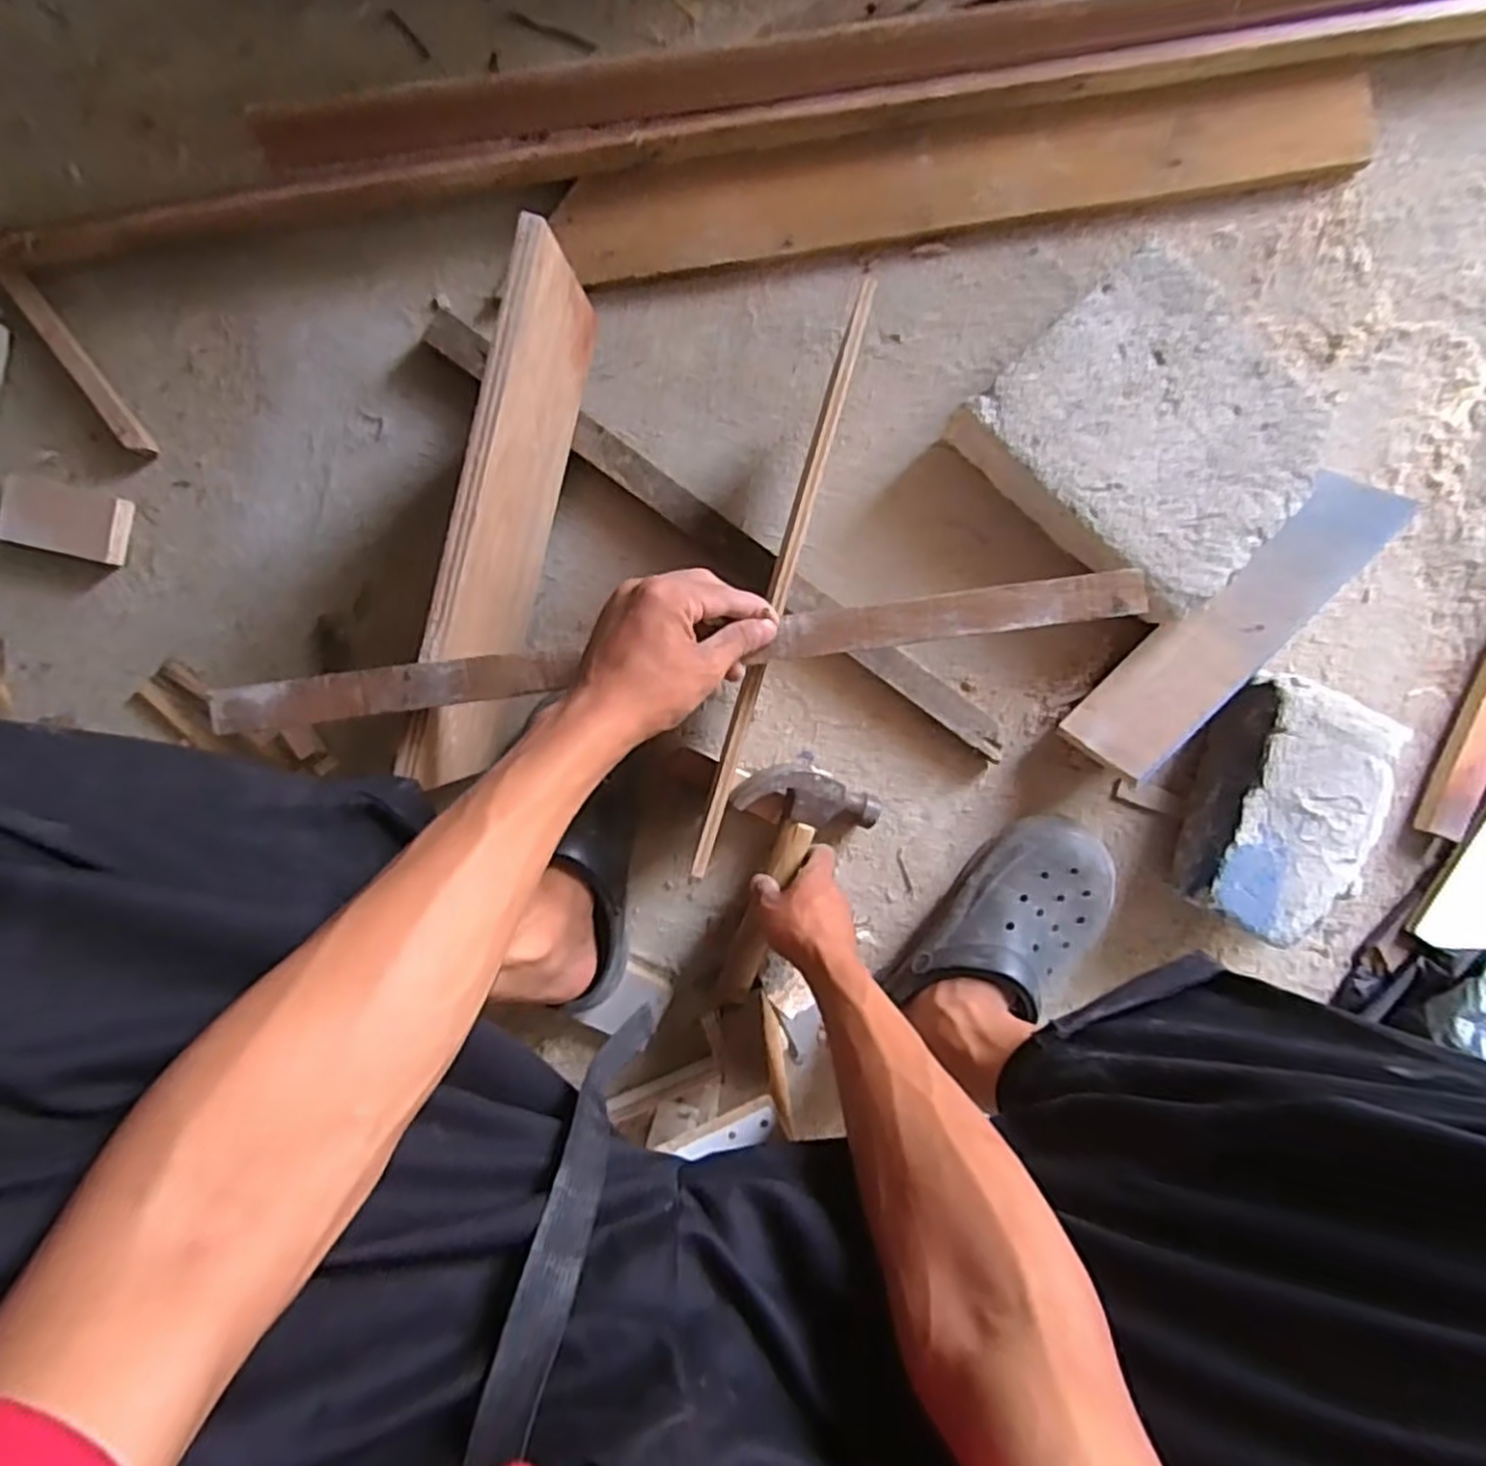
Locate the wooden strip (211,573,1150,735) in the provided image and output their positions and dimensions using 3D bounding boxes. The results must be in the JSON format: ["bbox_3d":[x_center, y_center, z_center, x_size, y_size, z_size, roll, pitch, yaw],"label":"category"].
[{"bbox_3d":[-0.046,-0.048,0.478,0.586,0.010,0.033,-7,94,2],"label":"wooden strip"}]

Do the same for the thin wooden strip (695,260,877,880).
[{"bbox_3d":[0.024,-0.095,0.497,0.013,0.014,0.396,16,94,-2],"label":"thin wooden strip"}]

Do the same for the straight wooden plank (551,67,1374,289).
[{"bbox_3d":[0.186,-0.469,0.637,0.670,0.022,0.081,-8,94,0],"label":"straight wooden plank"}]

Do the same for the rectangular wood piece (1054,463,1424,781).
[{"bbox_3d":[0.406,-0.092,0.624,0.315,0.017,0.083,-45,56,2],"label":"rectangular wood piece"}]

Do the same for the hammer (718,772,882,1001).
[{"bbox_3d":[0.032,0.137,0.654,0.119,0.032,0.214,17,98,-2],"label":"hammer"}]

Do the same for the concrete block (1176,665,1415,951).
[{"bbox_3d":[0.455,0.063,0.642,0.109,0.091,0.205,14,94,-1],"label":"concrete block"}]

